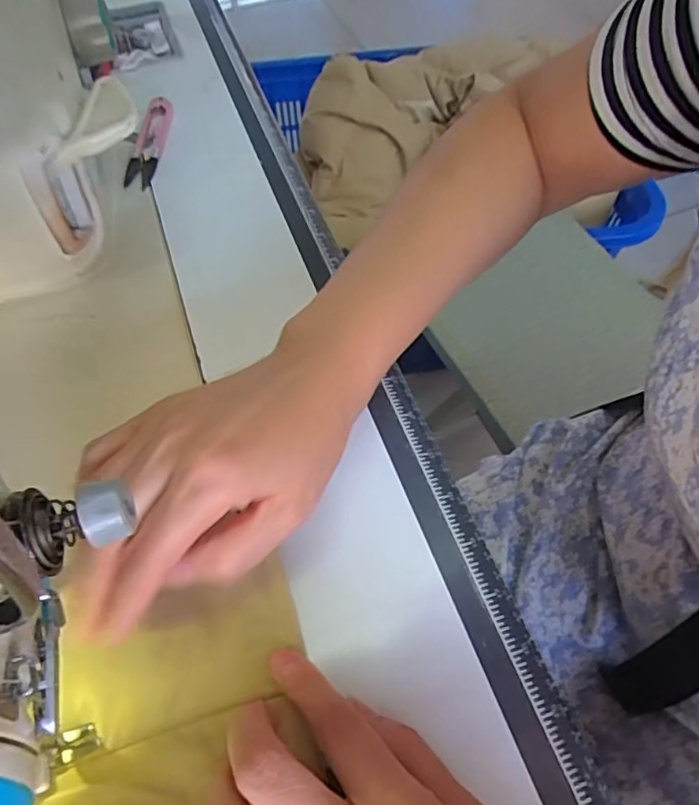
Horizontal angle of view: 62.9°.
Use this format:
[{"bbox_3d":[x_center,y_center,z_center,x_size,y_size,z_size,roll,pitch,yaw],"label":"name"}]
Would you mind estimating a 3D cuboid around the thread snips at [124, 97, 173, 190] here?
[{"bbox_3d":[-0.156,-0.204,0.449,0.026,0.012,0.102,-1,58,0],"label":"thread snips"}]

